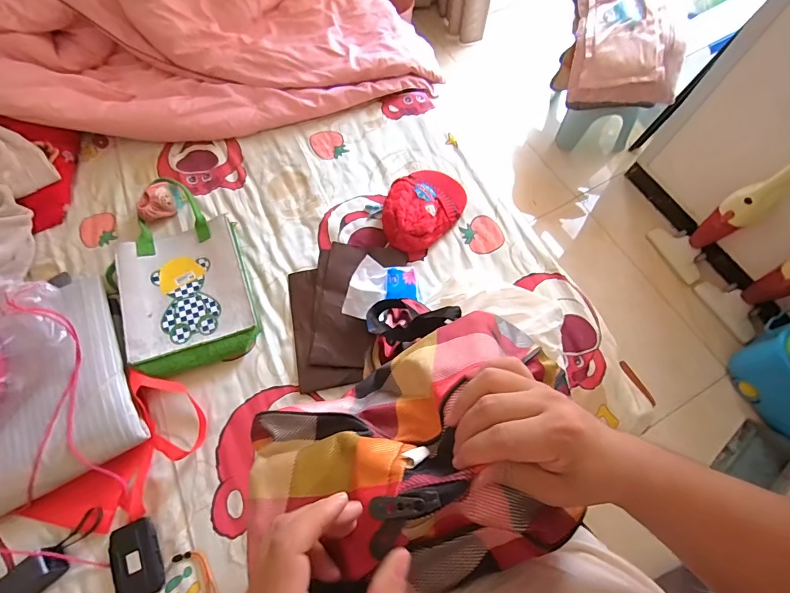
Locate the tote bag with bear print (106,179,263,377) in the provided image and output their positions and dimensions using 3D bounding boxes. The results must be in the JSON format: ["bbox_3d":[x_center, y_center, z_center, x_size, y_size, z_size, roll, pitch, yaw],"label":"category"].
[{"bbox_3d":[-0.462,-0.044,0.876,0.255,0.059,0.412,-22,71,-8],"label":"tote bag with bear print"}]

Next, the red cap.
[{"bbox_3d":[0.066,-0.214,0.941,0.156,0.065,0.229,37,74,13],"label":"red cap"}]

